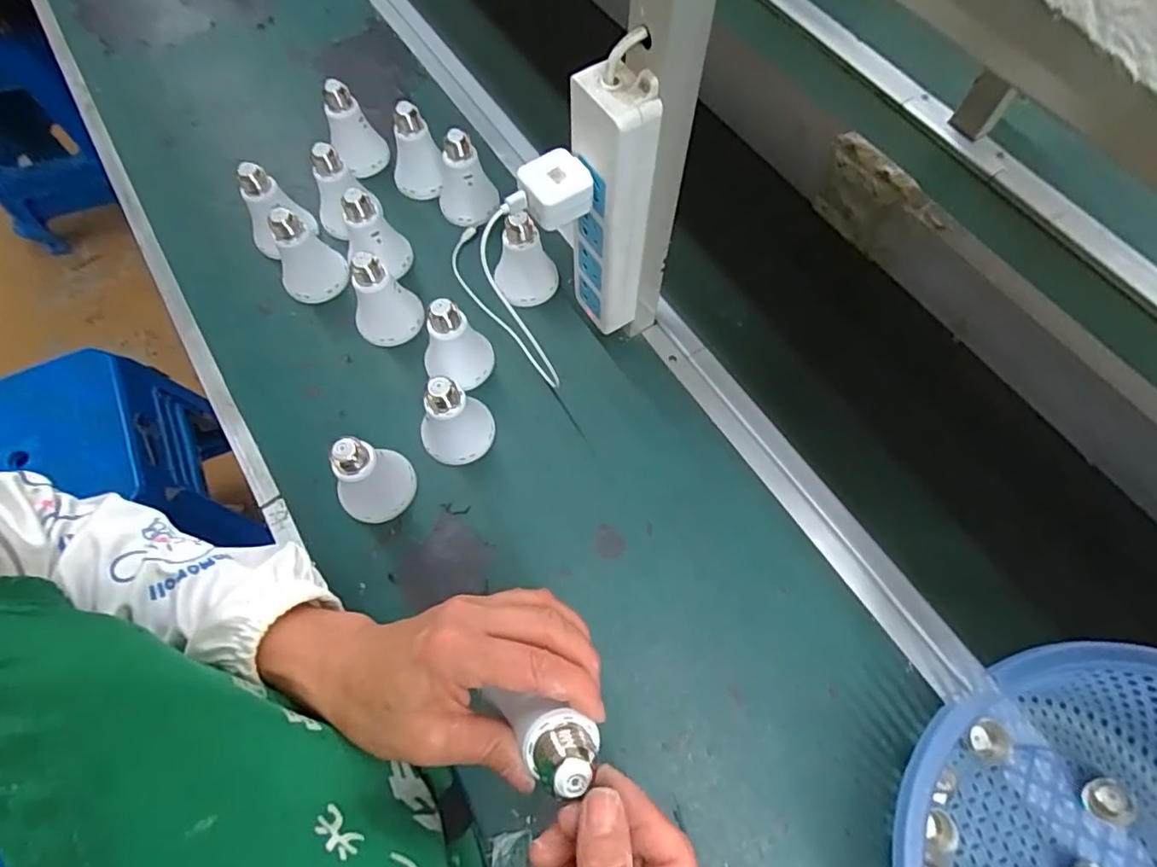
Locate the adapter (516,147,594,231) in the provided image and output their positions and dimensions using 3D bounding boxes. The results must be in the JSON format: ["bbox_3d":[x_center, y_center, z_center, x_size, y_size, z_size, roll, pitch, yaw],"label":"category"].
[{"bbox_3d":[-0.017,-0.166,0.405,0.043,0.028,0.039,-33,70,-13],"label":"adapter"}]

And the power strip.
[{"bbox_3d":[0.026,-0.162,0.450,0.052,0.219,0.057,-18,68,-7],"label":"power strip"}]

